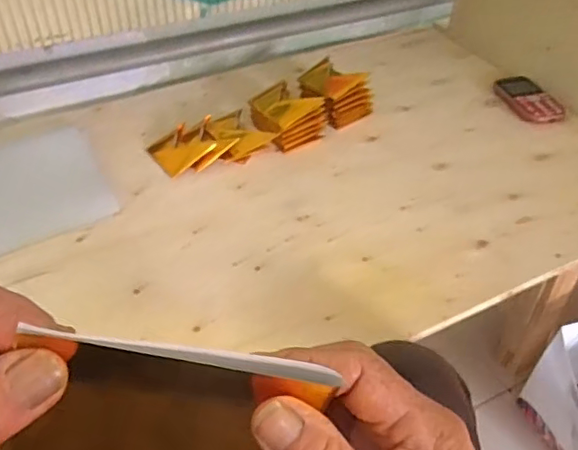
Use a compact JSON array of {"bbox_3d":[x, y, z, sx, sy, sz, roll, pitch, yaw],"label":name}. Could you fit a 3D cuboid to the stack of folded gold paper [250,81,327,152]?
[{"bbox_3d":[-0.007,-0.170,0.876,0.085,0.062,0.104,-28,50,-27],"label":"stack of folded gold paper"}]

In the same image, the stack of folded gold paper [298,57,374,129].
[{"bbox_3d":[0.067,-0.210,0.923,0.097,0.072,0.106,-27,49,-26],"label":"stack of folded gold paper"}]

